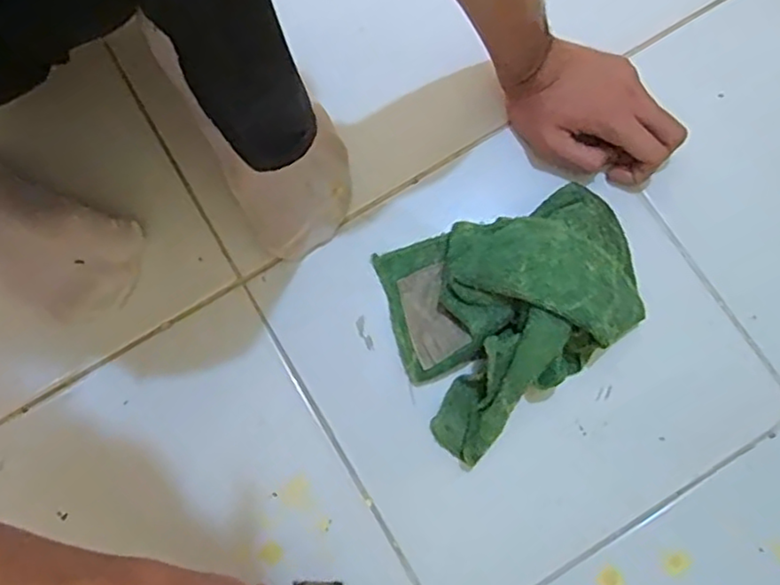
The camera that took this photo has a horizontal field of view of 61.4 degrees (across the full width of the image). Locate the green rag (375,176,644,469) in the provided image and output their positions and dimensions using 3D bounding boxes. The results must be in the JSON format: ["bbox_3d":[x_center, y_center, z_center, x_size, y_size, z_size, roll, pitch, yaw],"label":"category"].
[{"bbox_3d":[0.094,0.018,0.466,0.176,0.056,0.163,-17,78,-2],"label":"green rag"}]

